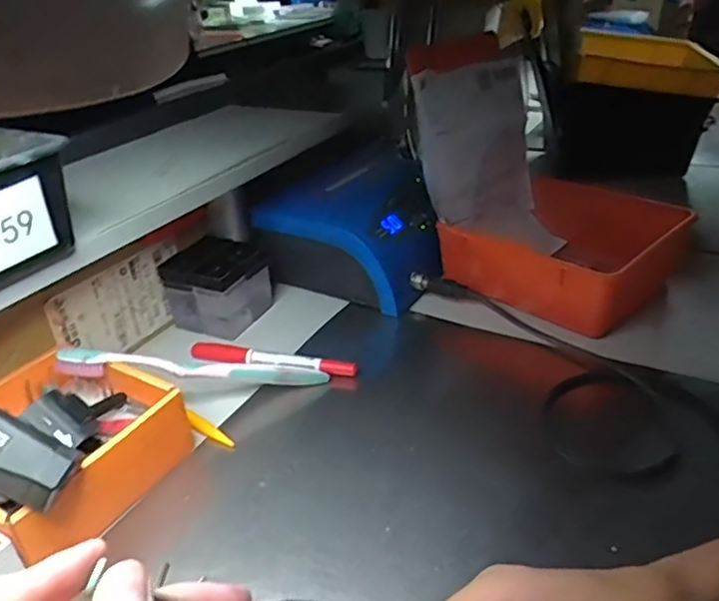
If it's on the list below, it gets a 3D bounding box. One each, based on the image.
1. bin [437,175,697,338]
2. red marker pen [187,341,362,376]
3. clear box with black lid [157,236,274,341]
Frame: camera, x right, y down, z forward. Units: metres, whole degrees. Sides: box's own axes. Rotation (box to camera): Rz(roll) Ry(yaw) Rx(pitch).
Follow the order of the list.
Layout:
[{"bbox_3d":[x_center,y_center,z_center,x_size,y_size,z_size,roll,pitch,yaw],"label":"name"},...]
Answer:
[{"bbox_3d":[0.182,-0.047,0.542,0.158,0.066,0.150,-27,38,-33],"label":"bin"},{"bbox_3d":[-0.069,0.048,0.476,0.138,0.012,0.021,8,33,20],"label":"red marker pen"},{"bbox_3d":[-0.120,-0.017,0.536,0.070,0.070,0.078,16,36,30],"label":"clear box with black lid"}]

